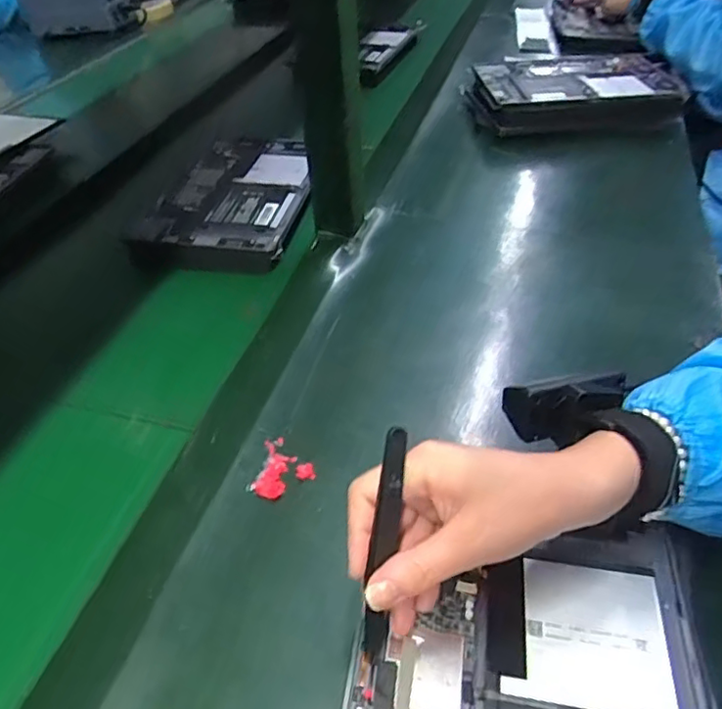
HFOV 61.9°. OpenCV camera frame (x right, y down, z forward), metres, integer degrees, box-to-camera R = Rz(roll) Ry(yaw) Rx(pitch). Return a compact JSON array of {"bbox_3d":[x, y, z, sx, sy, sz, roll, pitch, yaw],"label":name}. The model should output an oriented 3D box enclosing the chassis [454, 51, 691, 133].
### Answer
[{"bbox_3d":[0.297,-0.374,0.862,0.274,0.049,0.213,-5,44,-3],"label":"chassis"}]

